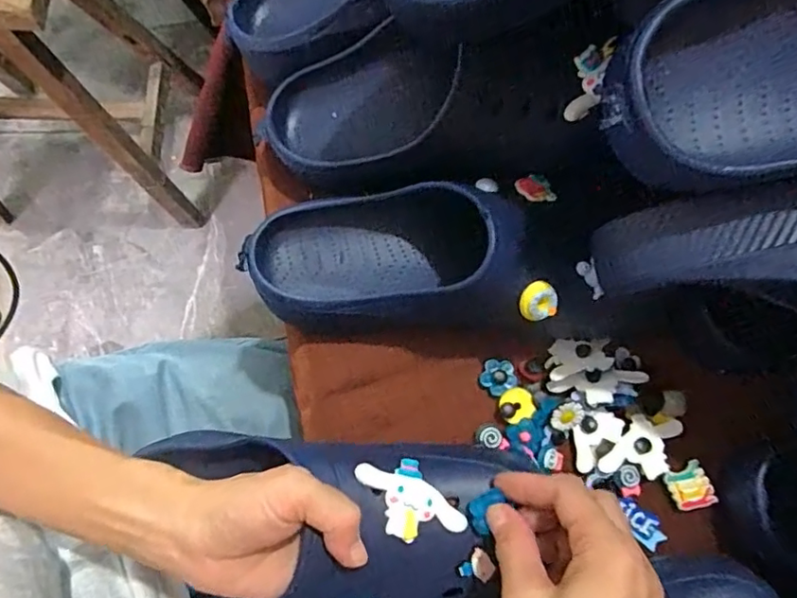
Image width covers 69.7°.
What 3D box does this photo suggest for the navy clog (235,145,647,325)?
[{"bbox_3d":[0.009,-0.026,0.381,0.211,0.076,0.092,-8,77,-2],"label":"navy clog"}]

